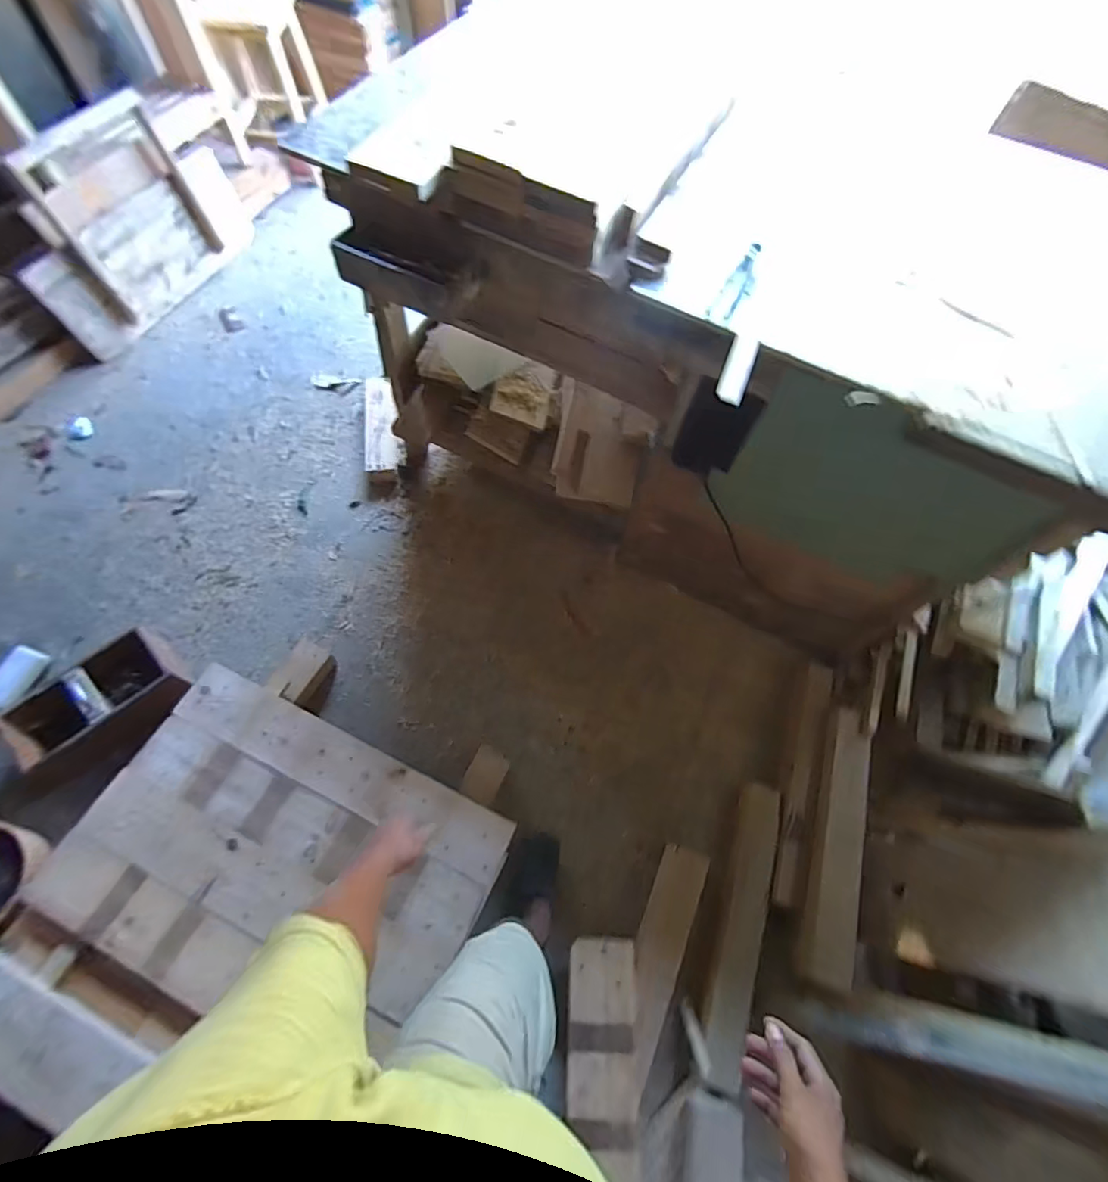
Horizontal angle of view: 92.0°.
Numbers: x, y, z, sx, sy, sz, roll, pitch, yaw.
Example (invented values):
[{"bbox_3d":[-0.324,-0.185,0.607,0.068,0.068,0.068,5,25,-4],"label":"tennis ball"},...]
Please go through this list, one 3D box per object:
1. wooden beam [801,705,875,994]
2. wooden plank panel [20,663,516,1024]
[{"bbox_3d":[0.661,0.563,1.222,0.098,0.052,0.583,20,62,5],"label":"wooden beam"},{"bbox_3d":[-0.580,0.579,1.157,0.824,0.047,0.552,25,66,6],"label":"wooden plank panel"}]

